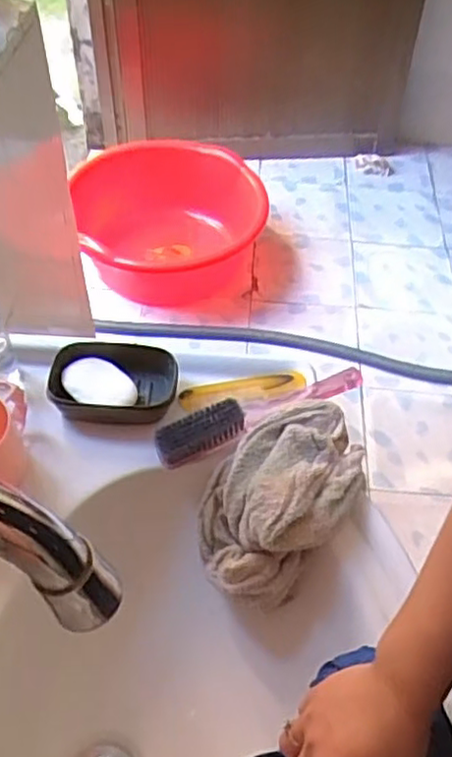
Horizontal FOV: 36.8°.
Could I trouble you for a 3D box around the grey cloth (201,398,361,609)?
[{"bbox_3d":[0.056,0.112,0.661,0.121,0.087,0.195,33,56,24],"label":"grey cloth"}]

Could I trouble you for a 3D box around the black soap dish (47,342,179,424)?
[{"bbox_3d":[-0.119,0.008,0.720,0.132,0.036,0.090,1,49,-1],"label":"black soap dish"}]

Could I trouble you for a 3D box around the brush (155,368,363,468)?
[{"bbox_3d":[0.036,0.027,0.706,0.234,0.030,0.042,-19,52,-17],"label":"brush"}]

